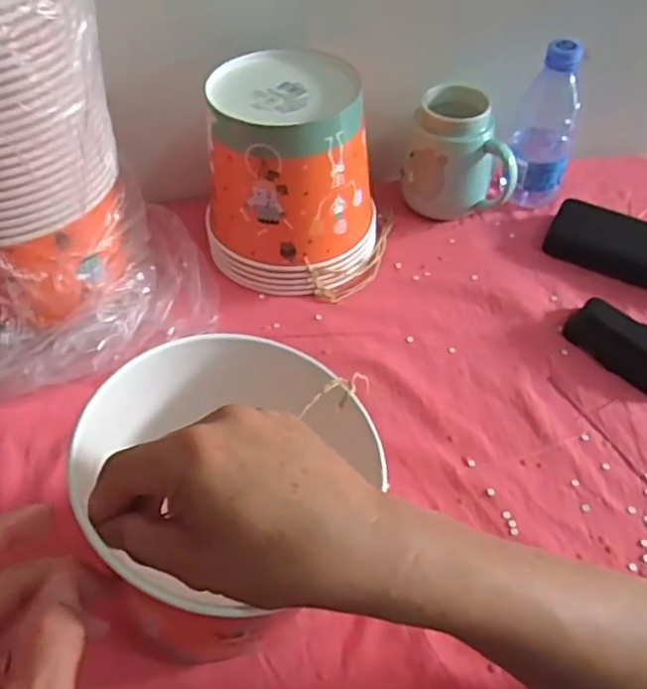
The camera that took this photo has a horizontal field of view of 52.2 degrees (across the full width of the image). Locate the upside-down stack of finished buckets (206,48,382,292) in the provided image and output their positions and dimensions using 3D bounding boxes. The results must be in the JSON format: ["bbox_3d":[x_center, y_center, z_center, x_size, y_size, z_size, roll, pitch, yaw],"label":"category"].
[{"bbox_3d":[-0.028,-0.152,0.602,0.160,0.159,0.142,1,50,0],"label":"upside-down stack of finished buckets"}]

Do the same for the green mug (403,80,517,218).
[{"bbox_3d":[0.135,-0.186,0.661,0.105,0.114,0.074,1,50,0],"label":"green mug"}]

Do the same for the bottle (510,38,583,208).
[{"bbox_3d":[0.221,-0.214,0.655,0.060,0.159,0.063,17,52,13],"label":"bottle"}]

